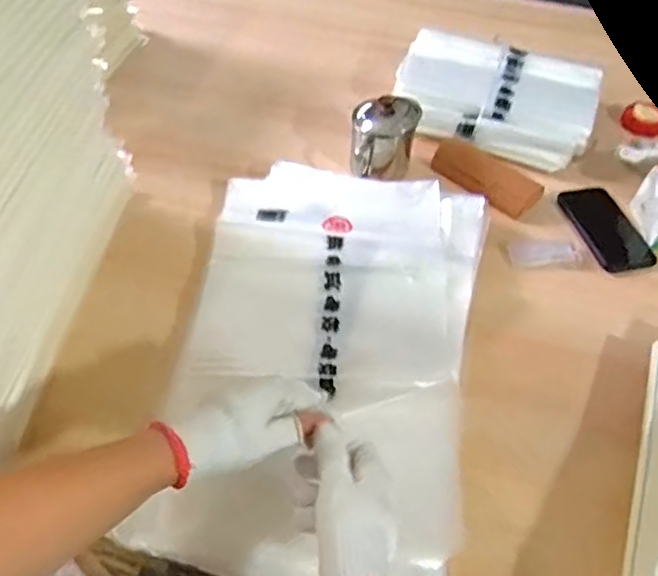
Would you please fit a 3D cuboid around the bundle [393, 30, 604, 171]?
[{"bbox_3d":[0.258,-0.296,0.974,0.302,0.067,0.211,13,51,8],"label":"bundle"}]

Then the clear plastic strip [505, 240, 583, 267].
[{"bbox_3d":[0.278,-0.046,0.811,0.091,0.006,0.036,-5,51,-7],"label":"clear plastic strip"}]

